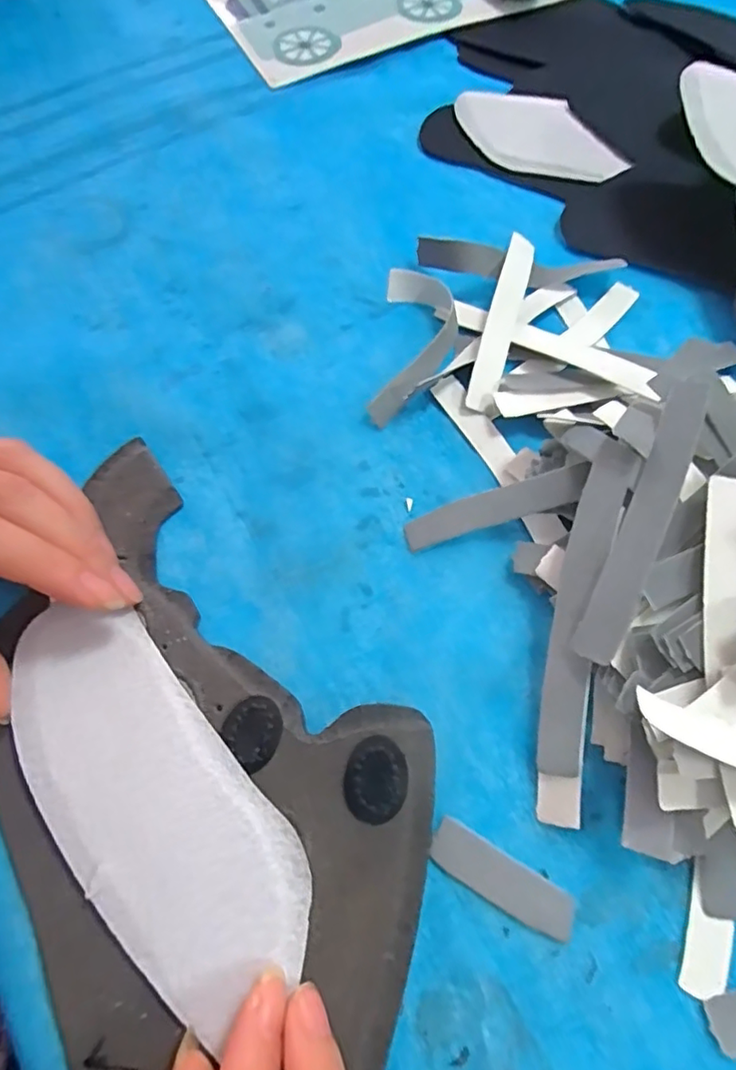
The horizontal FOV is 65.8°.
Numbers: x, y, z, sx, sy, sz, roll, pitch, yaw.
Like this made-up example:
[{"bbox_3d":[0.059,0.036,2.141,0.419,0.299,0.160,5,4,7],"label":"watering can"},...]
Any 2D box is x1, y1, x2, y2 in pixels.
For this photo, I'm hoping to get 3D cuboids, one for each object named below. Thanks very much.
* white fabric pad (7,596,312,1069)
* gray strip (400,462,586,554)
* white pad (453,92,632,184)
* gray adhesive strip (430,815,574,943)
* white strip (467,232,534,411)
[{"bbox_3d":[-0.070,0.078,0.177,0.053,0.005,0.131,-38,72,-11],"label":"white fabric pad"},{"bbox_3d":[0.047,-0.010,0.210,0.068,0.004,0.013,-19,69,11],"label":"gray strip"},{"bbox_3d":[0.083,-0.196,0.279,0.085,0.007,0.042,22,70,8],"label":"white pad"},{"bbox_3d":[0.040,0.105,0.172,0.045,0.004,0.014,29,71,10],"label":"gray adhesive strip"},{"bbox_3d":[0.057,-0.094,0.243,0.013,0.005,0.090,24,73,-16],"label":"white strip"}]

